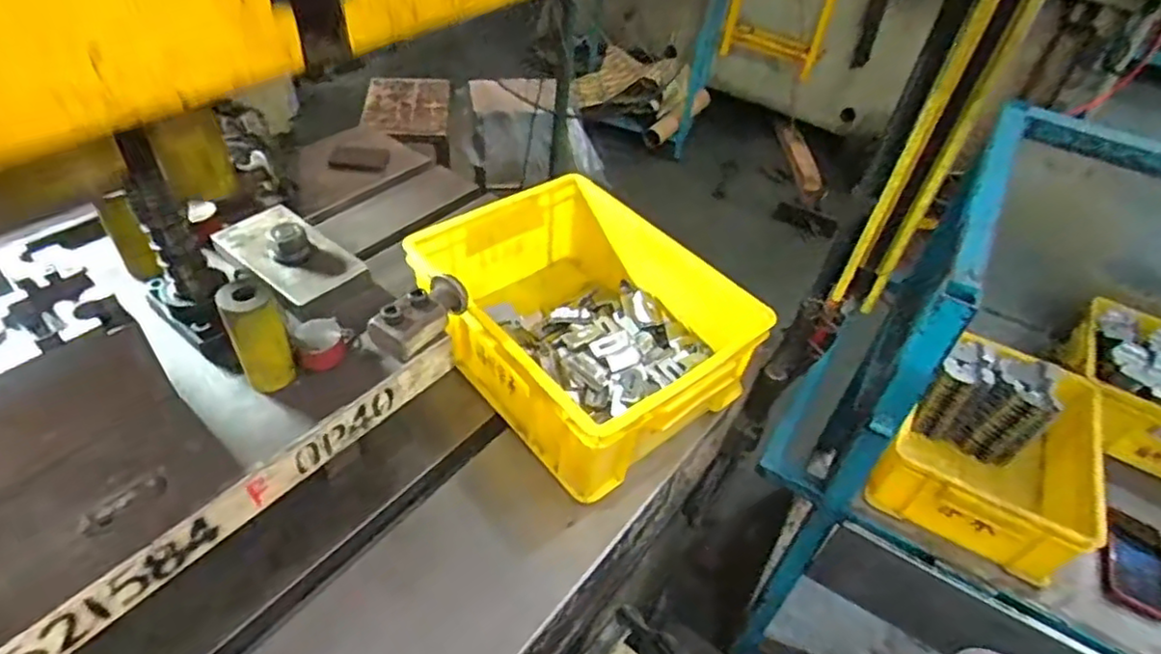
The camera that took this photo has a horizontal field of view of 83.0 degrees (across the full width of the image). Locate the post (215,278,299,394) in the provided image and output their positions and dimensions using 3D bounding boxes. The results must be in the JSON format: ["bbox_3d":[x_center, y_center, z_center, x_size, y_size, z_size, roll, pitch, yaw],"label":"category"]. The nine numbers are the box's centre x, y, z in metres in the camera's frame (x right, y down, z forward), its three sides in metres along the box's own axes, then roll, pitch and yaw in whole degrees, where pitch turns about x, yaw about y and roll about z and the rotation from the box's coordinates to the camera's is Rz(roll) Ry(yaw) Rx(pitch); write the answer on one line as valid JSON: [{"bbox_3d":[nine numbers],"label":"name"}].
[{"bbox_3d":[-0.262,0.006,0.532,0.040,0.102,0.034,-18,50,-23],"label":"post"}]

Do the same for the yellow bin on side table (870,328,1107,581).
[{"bbox_3d":[0.633,0.187,0.997,0.266,0.147,0.344,29,49,22],"label":"yellow bin on side table"}]

